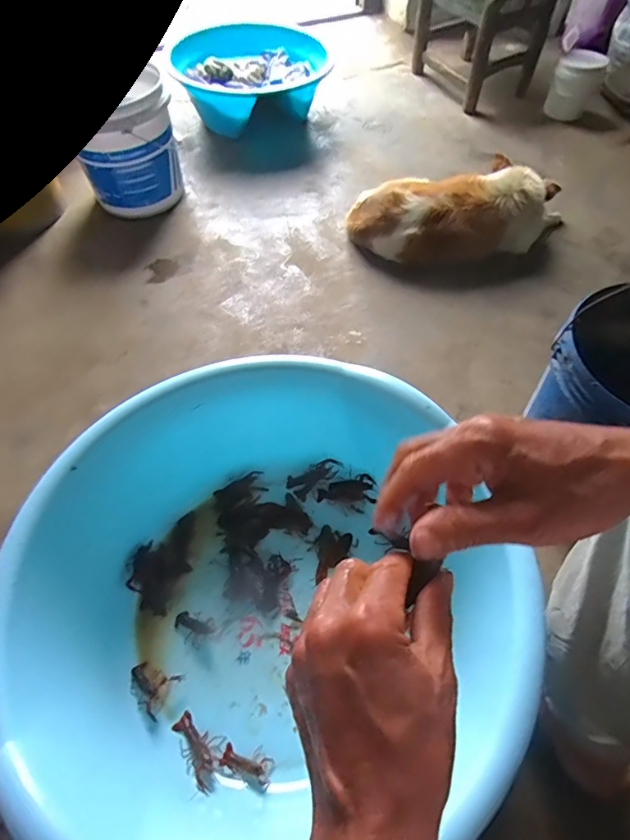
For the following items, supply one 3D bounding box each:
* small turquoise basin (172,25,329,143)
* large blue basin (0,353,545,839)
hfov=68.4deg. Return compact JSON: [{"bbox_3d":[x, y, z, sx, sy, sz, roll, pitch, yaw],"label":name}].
[{"bbox_3d":[-0.201,-0.951,1.331,0.423,0.194,0.337,20,59,11],"label":"small turquoise basin"},{"bbox_3d":[-0.069,0.199,0.571,0.509,0.213,0.502,-13,58,-6],"label":"large blue basin"}]

